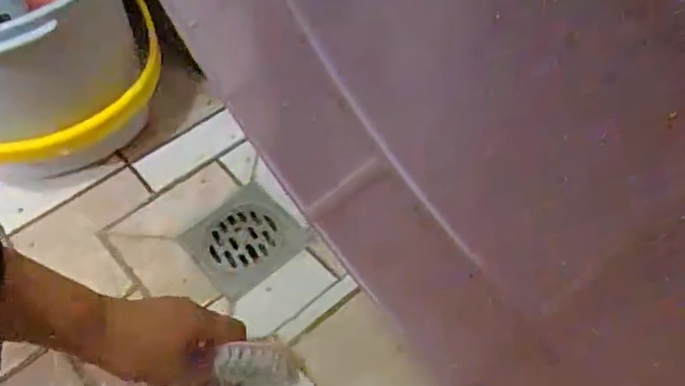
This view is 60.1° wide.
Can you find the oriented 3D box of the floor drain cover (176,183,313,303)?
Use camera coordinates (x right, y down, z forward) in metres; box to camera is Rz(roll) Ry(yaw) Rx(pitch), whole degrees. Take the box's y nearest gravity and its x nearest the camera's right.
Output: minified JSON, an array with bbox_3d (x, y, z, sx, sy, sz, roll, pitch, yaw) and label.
[{"bbox_3d":[-0.105,0.047,0.628,0.104,0.011,0.120,-36,59,-21],"label":"floor drain cover"}]

